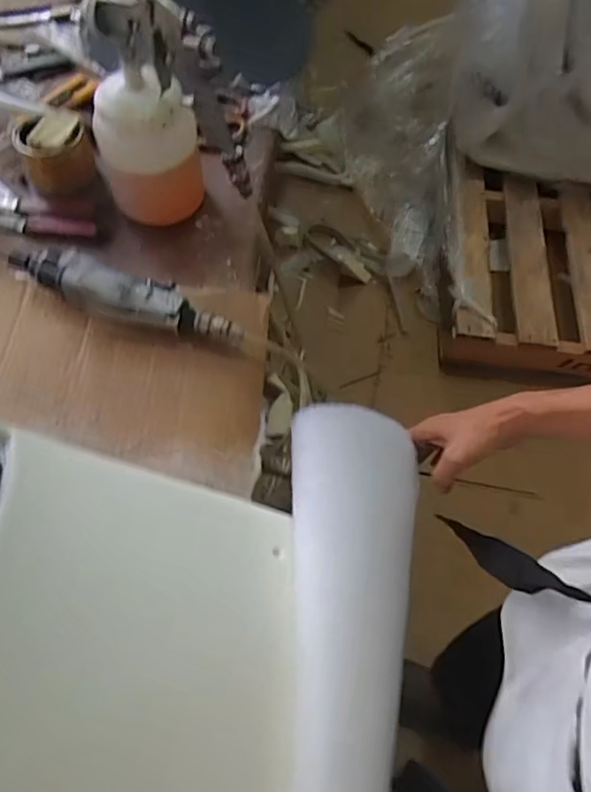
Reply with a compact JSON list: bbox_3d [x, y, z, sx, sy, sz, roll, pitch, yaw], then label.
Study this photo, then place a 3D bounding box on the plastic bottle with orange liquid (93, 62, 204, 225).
[{"bbox_3d":[-0.164,-0.278,0.674,0.108,0.152,0.092,-15,63,-10],"label":"plastic bottle with orange liquid"}]

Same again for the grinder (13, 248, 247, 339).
[{"bbox_3d":[-0.179,-0.103,0.630,0.258,0.051,0.050,15,62,7],"label":"grinder"}]

